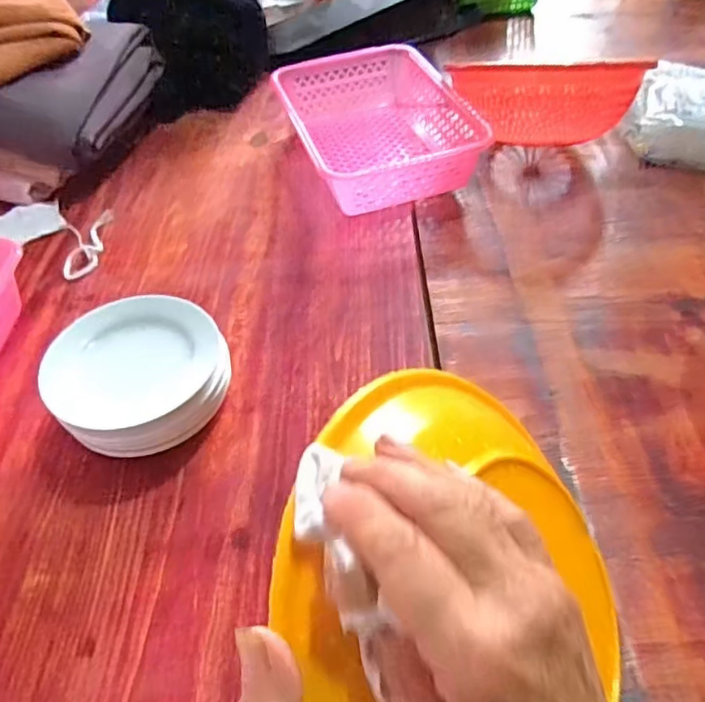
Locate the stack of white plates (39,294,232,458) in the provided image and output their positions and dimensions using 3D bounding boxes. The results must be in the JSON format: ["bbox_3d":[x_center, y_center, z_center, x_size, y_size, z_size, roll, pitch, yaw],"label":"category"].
[{"bbox_3d":[-0.181,0.026,0.537,0.142,0.088,0.119,-23,51,-18],"label":"stack of white plates"}]

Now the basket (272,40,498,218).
[{"bbox_3d":[0.030,-0.307,0.839,0.214,0.083,0.306,-15,50,-10],"label":"basket"}]

